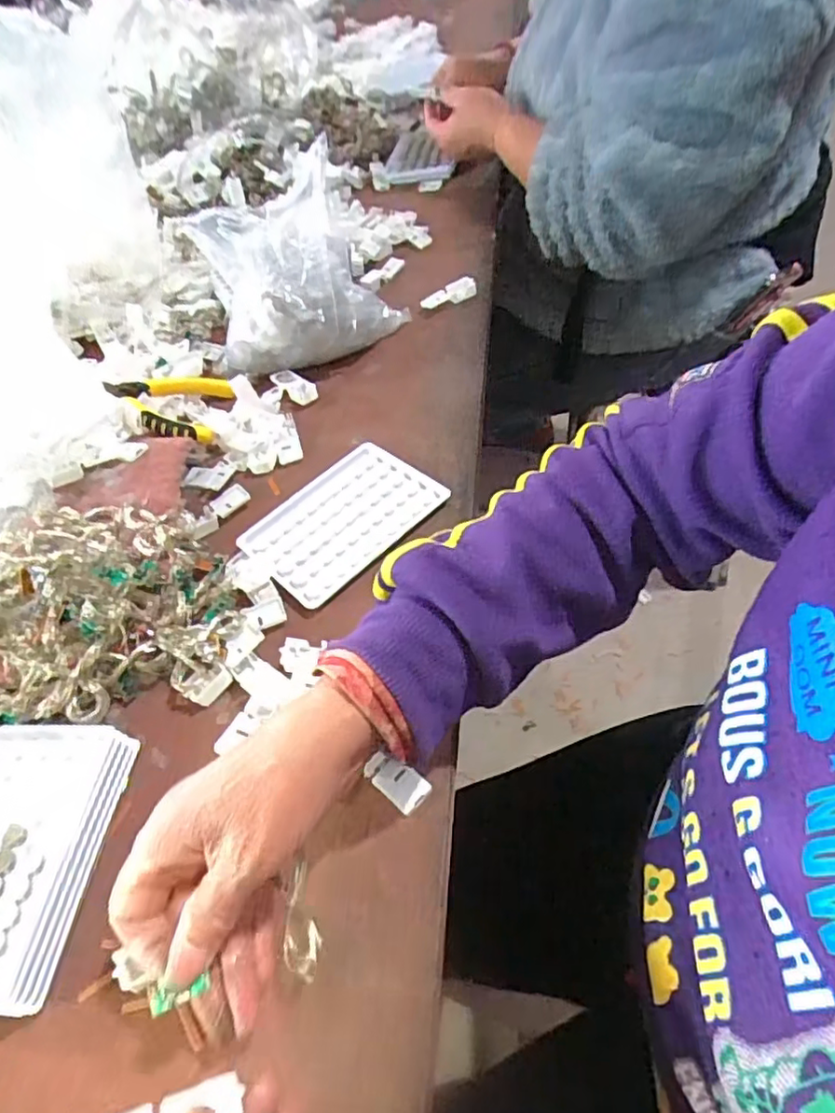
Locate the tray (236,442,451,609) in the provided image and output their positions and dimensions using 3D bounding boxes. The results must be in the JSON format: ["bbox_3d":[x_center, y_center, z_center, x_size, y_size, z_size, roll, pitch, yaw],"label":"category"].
[{"bbox_3d":[-0.054,-0.029,0.457,0.127,0.010,0.097,-41,55,-20],"label":"tray"}]

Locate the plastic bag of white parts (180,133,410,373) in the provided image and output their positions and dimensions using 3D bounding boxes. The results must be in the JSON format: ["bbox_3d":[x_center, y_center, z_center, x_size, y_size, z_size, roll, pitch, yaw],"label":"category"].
[{"bbox_3d":[-0.109,-0.248,0.571,0.164,0.129,0.112,-31,51,-12],"label":"plastic bag of white parts"}]

